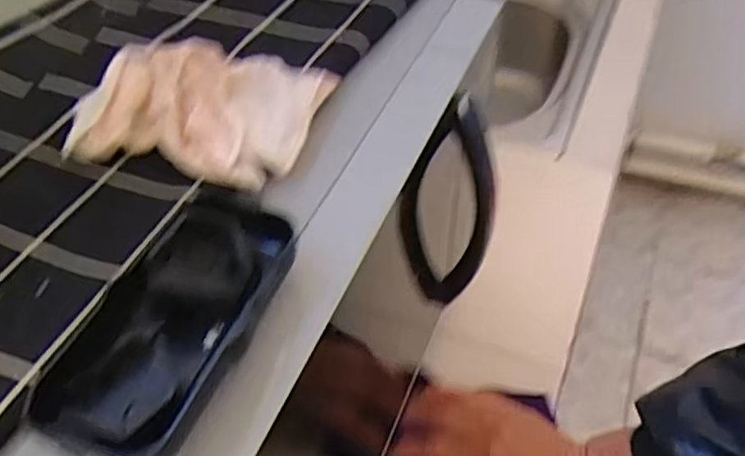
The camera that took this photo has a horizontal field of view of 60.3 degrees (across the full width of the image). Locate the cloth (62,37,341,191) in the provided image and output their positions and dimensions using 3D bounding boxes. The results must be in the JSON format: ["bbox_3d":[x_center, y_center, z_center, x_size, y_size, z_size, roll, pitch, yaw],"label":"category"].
[{"bbox_3d":[-0.084,-0.065,0.320,0.108,0.026,0.092,11,49,12],"label":"cloth"}]

